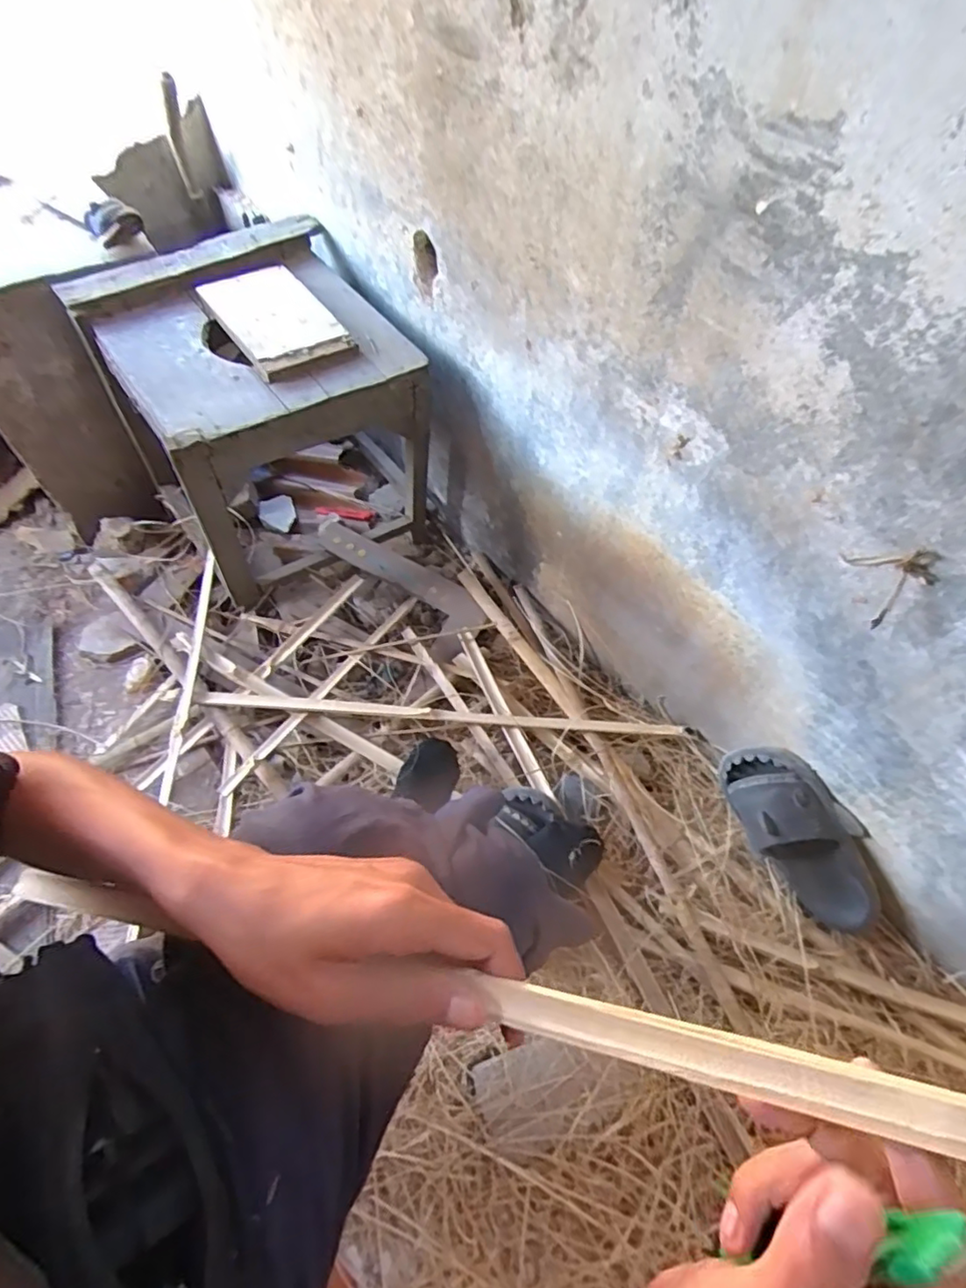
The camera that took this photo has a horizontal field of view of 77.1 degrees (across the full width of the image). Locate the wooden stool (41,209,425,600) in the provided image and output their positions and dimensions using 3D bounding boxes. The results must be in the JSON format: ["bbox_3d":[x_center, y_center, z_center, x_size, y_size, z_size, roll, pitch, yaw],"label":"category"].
[{"bbox_3d":[-0.386,-0.413,1.131,0.441,0.423,0.478,-31,64,-19],"label":"wooden stool"}]

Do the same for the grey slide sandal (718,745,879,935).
[{"bbox_3d":[0.452,0.277,0.866,0.097,0.131,0.278,-12,73,-38],"label":"grey slide sandal"}]

